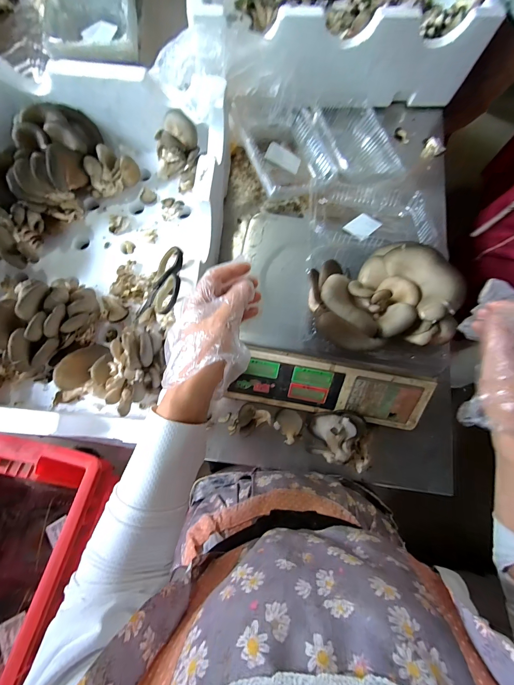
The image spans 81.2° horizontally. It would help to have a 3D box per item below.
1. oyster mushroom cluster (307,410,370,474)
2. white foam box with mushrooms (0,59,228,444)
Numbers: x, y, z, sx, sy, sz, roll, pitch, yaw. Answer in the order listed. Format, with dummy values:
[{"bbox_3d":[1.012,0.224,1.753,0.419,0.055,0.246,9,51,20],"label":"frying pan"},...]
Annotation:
[{"bbox_3d":[0.137,0.154,0.481,0.109,0.054,0.084,15,75,2],"label":"oyster mushroom cluster"},{"bbox_3d":[-0.286,-0.157,0.483,0.433,0.145,0.563,4,75,-1],"label":"white foam box with mushrooms"}]

